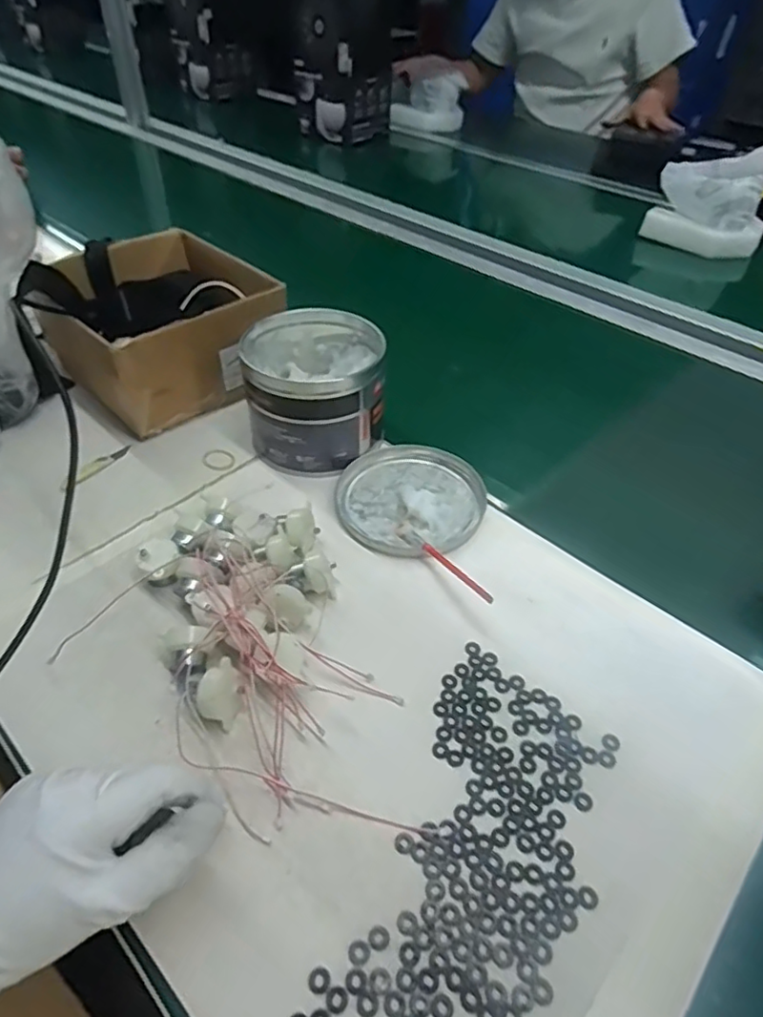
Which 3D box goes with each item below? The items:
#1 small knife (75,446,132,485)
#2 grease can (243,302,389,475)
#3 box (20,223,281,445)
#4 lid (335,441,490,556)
[{"bbox_3d":[-0.264,-0.039,0.559,0.012,0.008,0.076,21,48,17],"label":"small knife"},{"bbox_3d":[-0.062,-0.114,0.574,0.126,0.104,0.133,-1,45,-4],"label":"grease can"},{"bbox_3d":[-0.232,-0.193,0.646,0.210,0.106,0.197,36,54,29],"label":"box"},{"bbox_3d":[0.027,-0.012,0.540,0.129,0.011,0.131,1,45,-1],"label":"lid"}]

